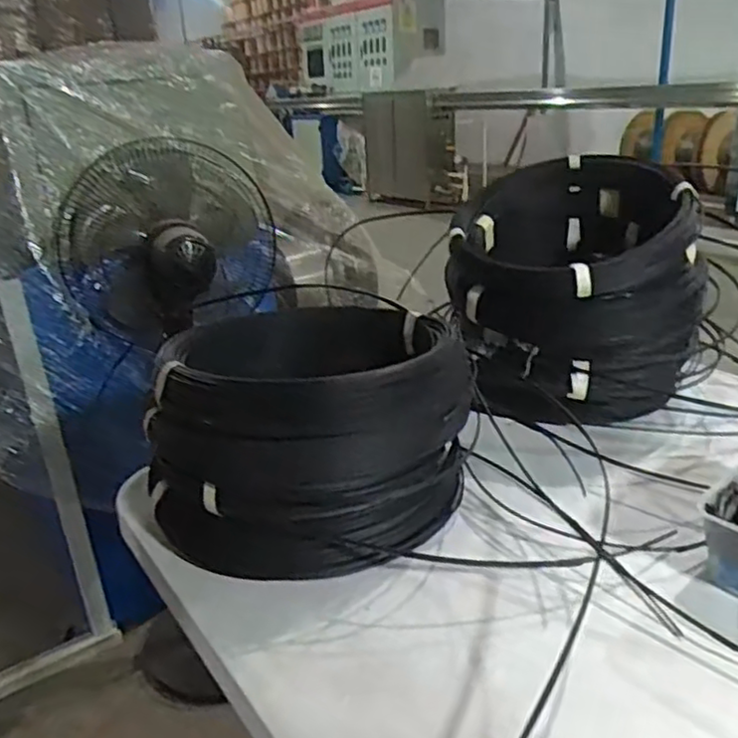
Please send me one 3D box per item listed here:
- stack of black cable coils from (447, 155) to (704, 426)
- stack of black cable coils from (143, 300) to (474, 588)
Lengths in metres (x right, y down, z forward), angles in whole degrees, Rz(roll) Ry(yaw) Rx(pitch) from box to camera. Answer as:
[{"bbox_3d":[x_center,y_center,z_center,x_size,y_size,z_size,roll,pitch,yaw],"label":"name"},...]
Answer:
[{"bbox_3d":[0.249,-0.089,0.854,0.281,0.260,0.261,-3,22,2],"label":"stack of black cable coils"},{"bbox_3d":[-0.062,0.053,0.669,0.294,0.194,0.216,-9,23,-12],"label":"stack of black cable coils"}]

